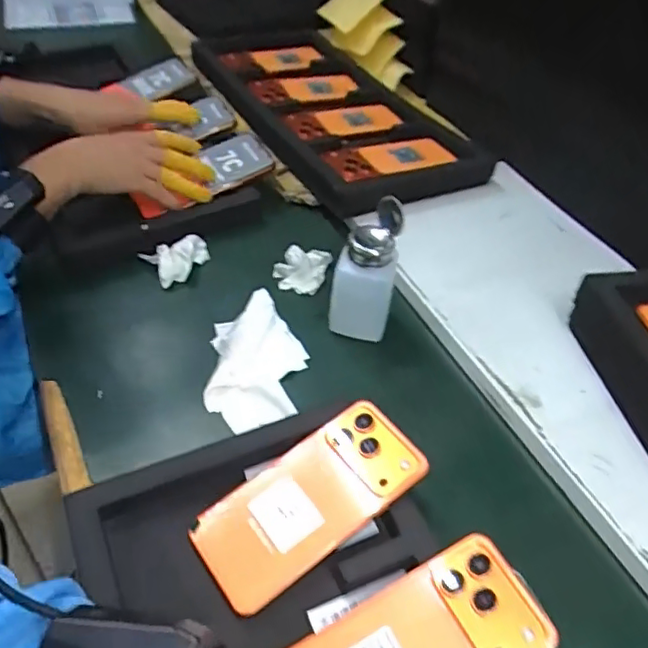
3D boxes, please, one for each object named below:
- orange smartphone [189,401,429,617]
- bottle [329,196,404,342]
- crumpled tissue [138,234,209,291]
[{"bbox_3d":[-0.009,0.122,0.417,0.162,0.008,0.077,-33,60,-19],"label":"orange smartphone"},{"bbox_3d":[0.037,-0.043,0.539,0.058,0.129,0.046,6,46,1],"label":"bottle"},{"bbox_3d":[-0.150,-0.071,0.614,0.066,0.029,0.044,-26,54,-27],"label":"crumpled tissue"}]

